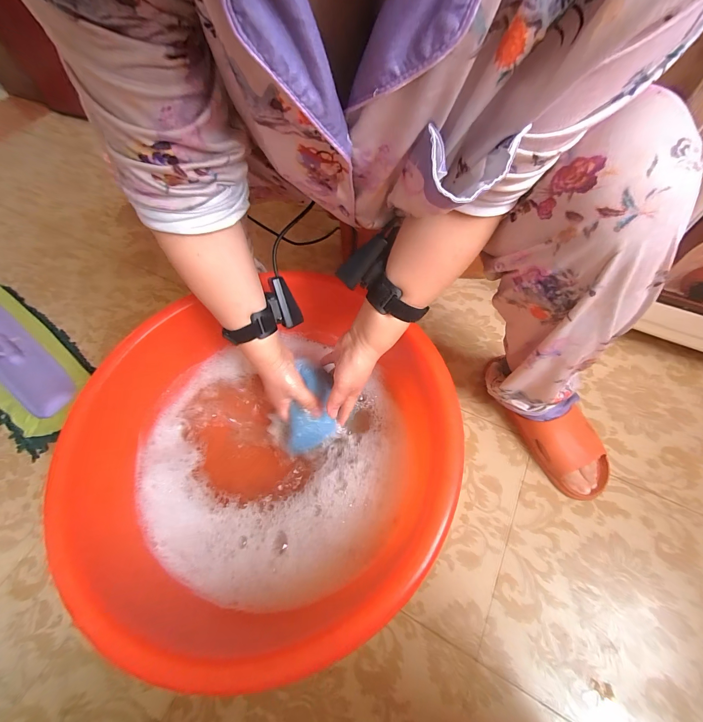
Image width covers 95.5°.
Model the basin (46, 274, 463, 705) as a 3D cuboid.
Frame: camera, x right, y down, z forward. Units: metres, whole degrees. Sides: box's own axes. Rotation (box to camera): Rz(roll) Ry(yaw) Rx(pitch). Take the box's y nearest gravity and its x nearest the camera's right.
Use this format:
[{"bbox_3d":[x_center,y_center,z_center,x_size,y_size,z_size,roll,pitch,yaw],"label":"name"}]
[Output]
[{"bbox_3d":[-0.110,0.116,0.440,0.448,0.169,0.421,-1,61,2],"label":"basin"}]

